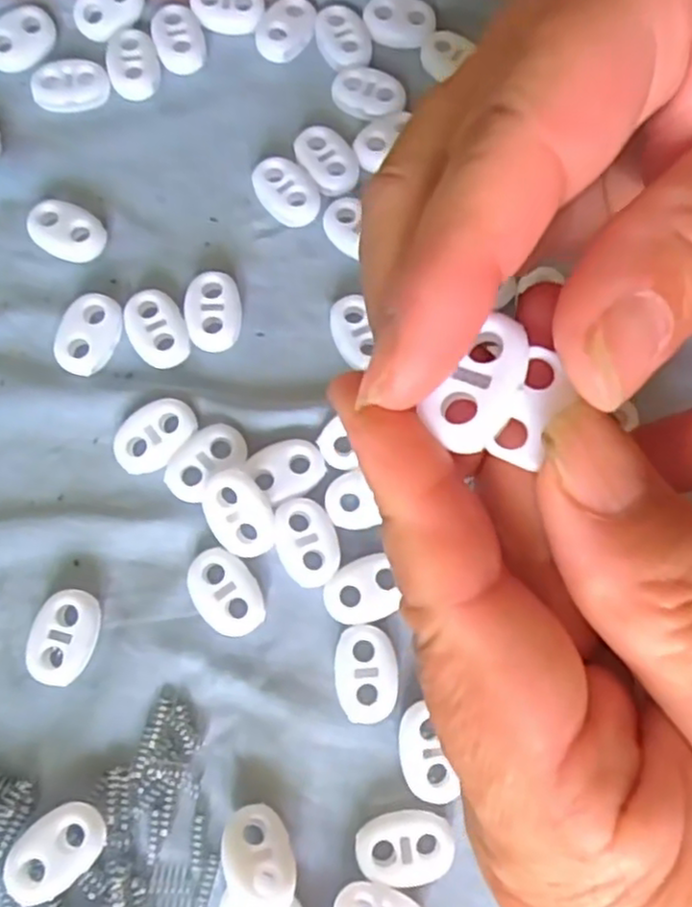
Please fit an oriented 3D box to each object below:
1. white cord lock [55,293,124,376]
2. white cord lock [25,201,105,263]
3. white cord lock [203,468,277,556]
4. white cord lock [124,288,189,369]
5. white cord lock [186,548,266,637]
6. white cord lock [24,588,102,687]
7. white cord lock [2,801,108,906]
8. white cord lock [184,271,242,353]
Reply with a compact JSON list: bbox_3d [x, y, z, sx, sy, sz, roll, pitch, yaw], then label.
[{"bbox_3d":[-0.069,-0.032,0.191,0.013,0.008,0.022,24,77,5],"label":"white cord lock"},{"bbox_3d":[-0.078,-0.062,0.199,0.021,0.006,0.015,31,76,6],"label":"white cord lock"},{"bbox_3d":[-0.027,0.015,0.177,0.015,0.006,0.021,-24,95,1],"label":"white cord lock"},{"bbox_3d":[-0.051,-0.034,0.192,0.015,0.006,0.021,-16,76,-7],"label":"white cord lock"},{"bbox_3d":[-0.030,0.035,0.176,0.015,0.005,0.022,-40,80,-10],"label":"white cord lock"},{"bbox_3d":[-0.068,0.044,0.172,0.015,0.007,0.021,21,76,4],"label":"white cord lock"},{"bbox_3d":[-0.064,0.088,0.157,0.020,0.010,0.015,-43,80,-11],"label":"white cord lock"},{"bbox_3d":[-0.036,-0.039,0.195,0.015,0.006,0.021,-7,75,-4],"label":"white cord lock"}]

